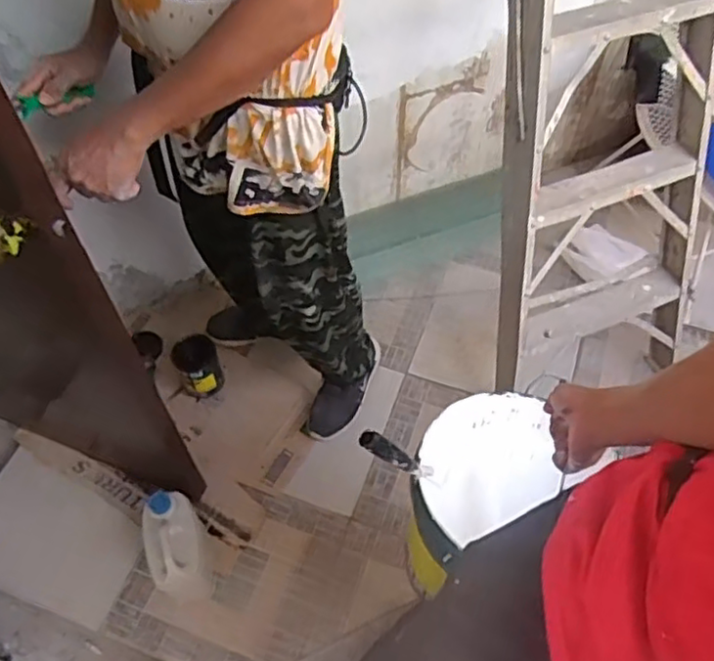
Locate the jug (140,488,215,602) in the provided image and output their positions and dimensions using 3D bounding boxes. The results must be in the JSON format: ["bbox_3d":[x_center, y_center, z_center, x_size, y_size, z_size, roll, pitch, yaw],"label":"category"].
[{"bbox_3d":[-0.368,0.449,1.376,0.097,0.248,0.176,-17,60,-12],"label":"jug"}]

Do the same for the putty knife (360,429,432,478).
[{"bbox_3d":[0.055,0.171,0.900,0.023,0.148,0.022,-19,50,34],"label":"putty knife"}]

